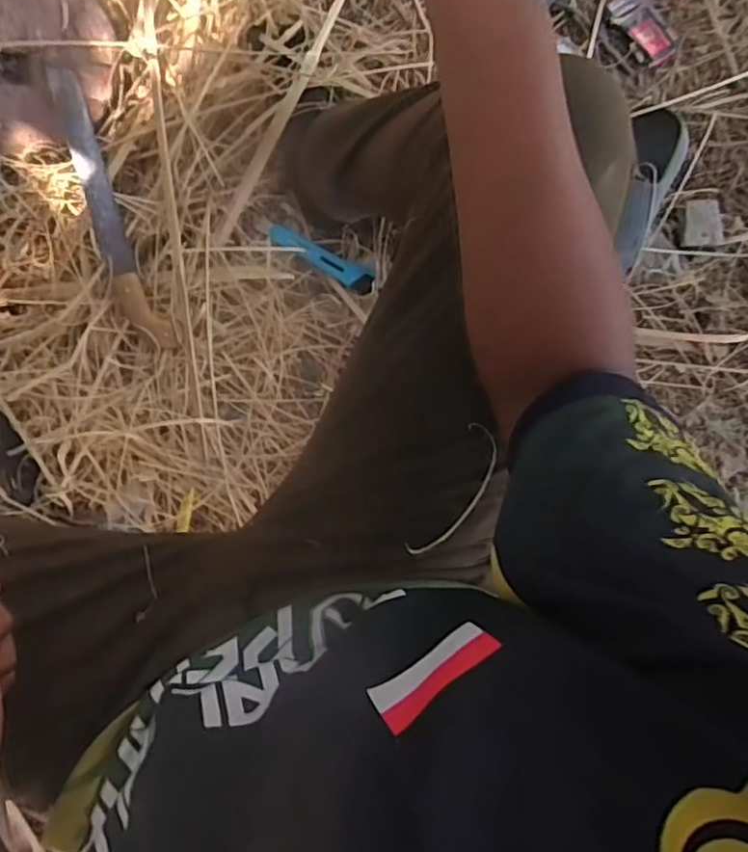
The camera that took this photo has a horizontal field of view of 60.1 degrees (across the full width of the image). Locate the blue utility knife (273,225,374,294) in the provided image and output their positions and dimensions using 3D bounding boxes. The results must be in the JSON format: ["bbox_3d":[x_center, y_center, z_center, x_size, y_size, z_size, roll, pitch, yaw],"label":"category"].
[{"bbox_3d":[-0.064,-0.208,0.794,0.147,0.016,0.032,31,86,8],"label":"blue utility knife"}]

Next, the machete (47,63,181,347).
[{"bbox_3d":[-0.298,-0.236,0.722,0.051,0.034,0.318,-21,92,-7],"label":"machete"}]

